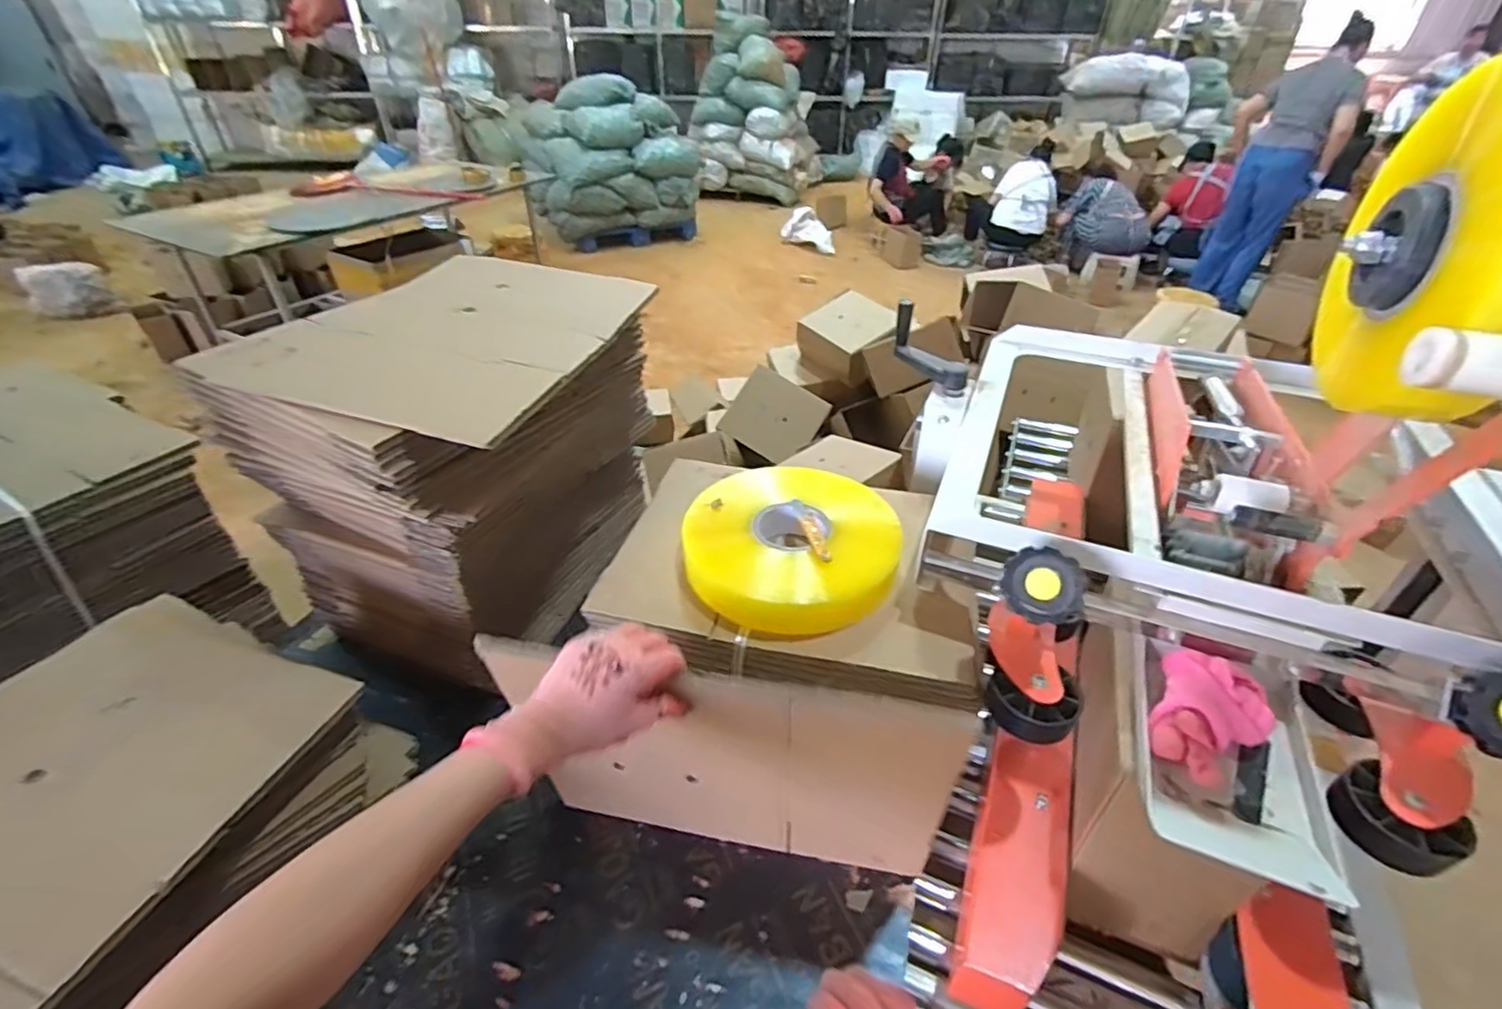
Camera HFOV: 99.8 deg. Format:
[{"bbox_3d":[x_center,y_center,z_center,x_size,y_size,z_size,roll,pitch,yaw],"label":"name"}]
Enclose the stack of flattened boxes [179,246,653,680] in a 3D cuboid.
[{"bbox_3d":[-0.371,-0.055,0.859,0.392,0.408,0.411,12,40,15],"label":"stack of flattened boxes"}]

